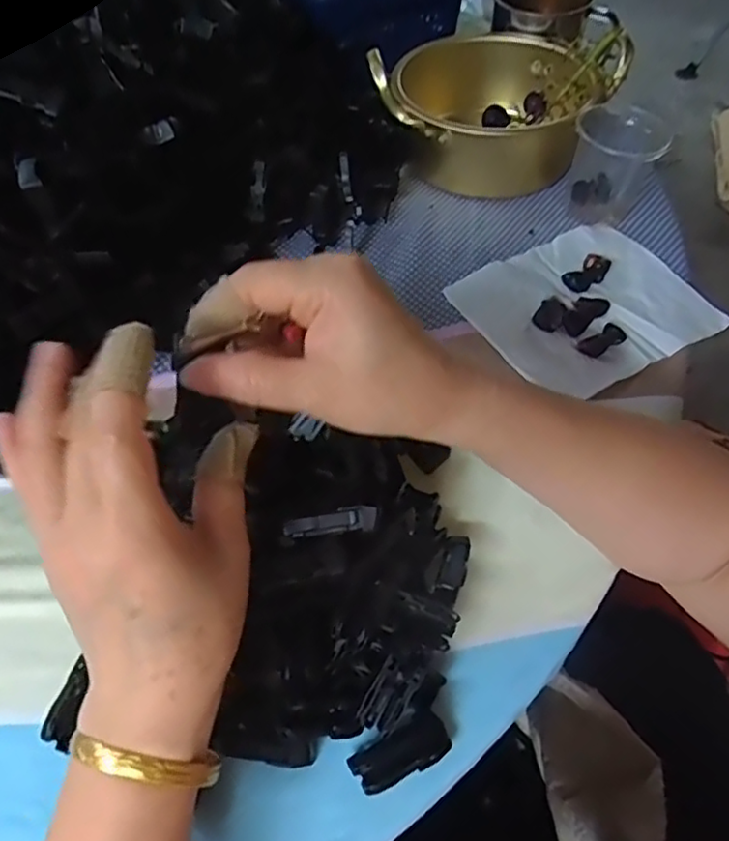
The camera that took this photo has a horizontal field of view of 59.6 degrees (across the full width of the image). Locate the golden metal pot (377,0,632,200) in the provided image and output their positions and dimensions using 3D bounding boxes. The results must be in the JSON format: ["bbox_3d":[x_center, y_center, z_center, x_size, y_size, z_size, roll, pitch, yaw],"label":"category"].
[{"bbox_3d":[0.113,-0.271,0.546,0.167,0.086,0.156,-1,55,1],"label":"golden metal pot"}]

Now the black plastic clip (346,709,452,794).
[{"bbox_3d":[0.017,0.157,0.300,0.047,0.012,0.021,-23,58,-14],"label":"black plastic clip"}]

